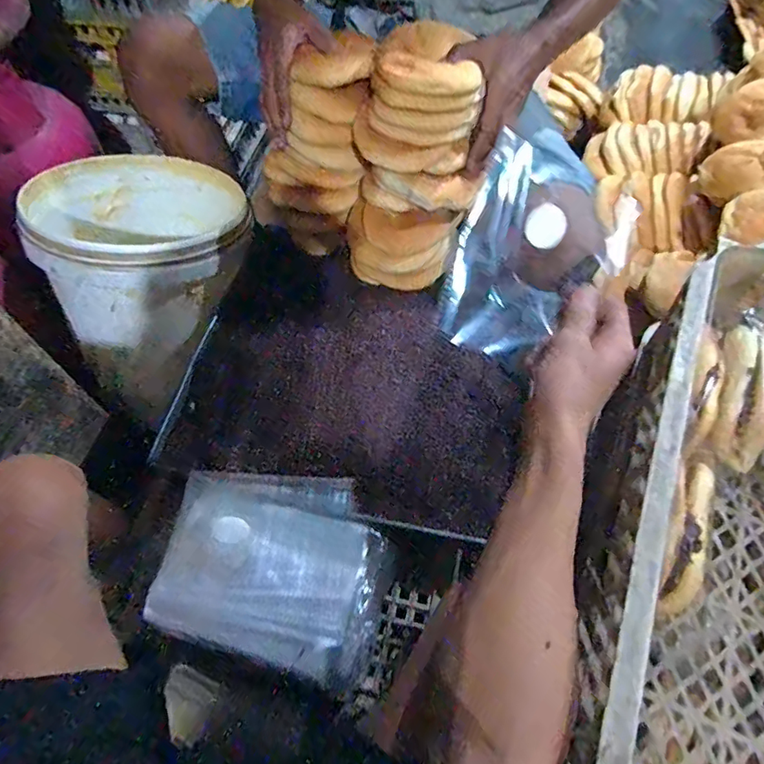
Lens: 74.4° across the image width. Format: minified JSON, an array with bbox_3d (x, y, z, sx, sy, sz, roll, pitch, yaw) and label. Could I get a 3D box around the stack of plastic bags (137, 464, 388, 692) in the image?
[{"bbox_3d":[-0.119,0.200,0.571,0.248,0.023,0.201,15,61,9],"label":"stack of plastic bags"}]

